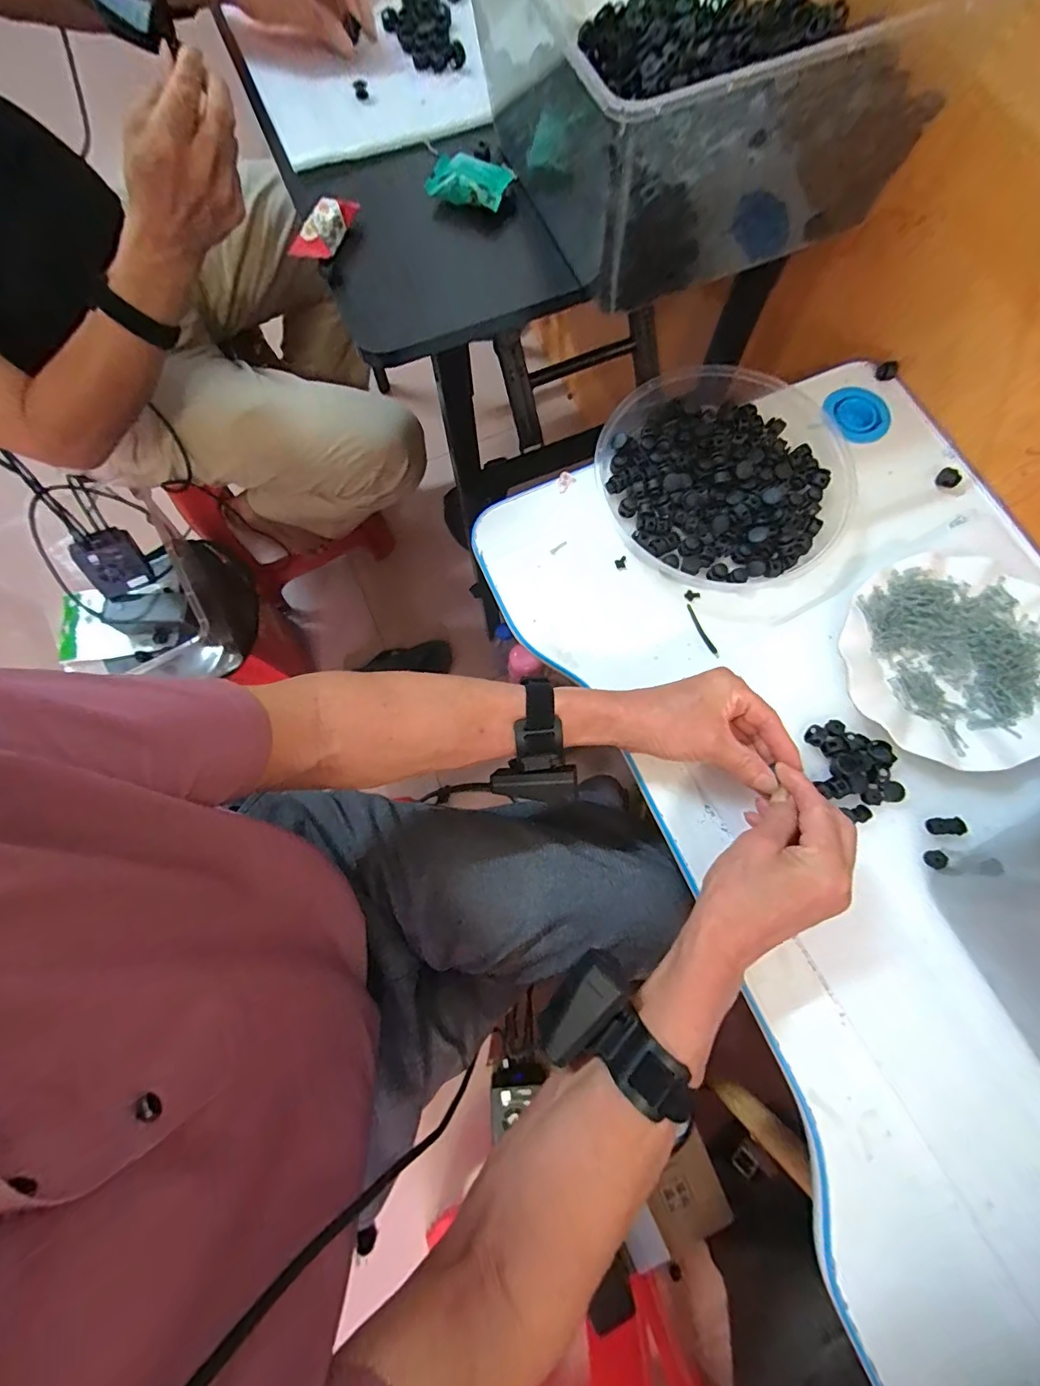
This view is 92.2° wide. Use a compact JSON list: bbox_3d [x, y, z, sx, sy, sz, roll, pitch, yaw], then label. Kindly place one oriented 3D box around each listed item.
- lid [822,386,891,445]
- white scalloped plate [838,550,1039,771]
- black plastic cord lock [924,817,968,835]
[{"bbox_3d":[0.350,-0.289,0.516,0.061,0.006,0.065,0,76,1],"label":"lid"},{"bbox_3d":[0.364,-0.029,0.421,0.177,0.024,0.173,0,76,1],"label":"white scalloped plate"},{"bbox_3d":[0.339,0.106,0.398,0.026,0.006,0.013,-6,76,0],"label":"black plastic cord lock"}]

